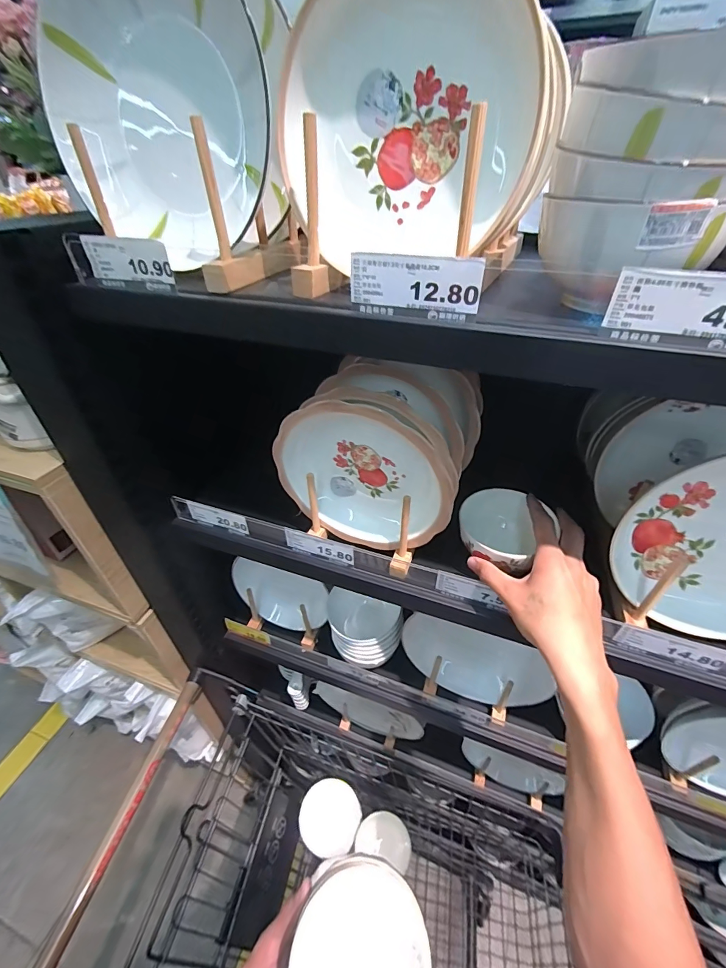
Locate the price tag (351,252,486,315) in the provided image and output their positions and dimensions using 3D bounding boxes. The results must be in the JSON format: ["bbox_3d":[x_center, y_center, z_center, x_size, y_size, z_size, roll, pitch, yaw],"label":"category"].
[{"bbox_3d":[0.035,-0.138,0.268,0.088,0.032,0.004,13,38,15],"label":"price tag"}]

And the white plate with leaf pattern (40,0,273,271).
[{"bbox_3d":[-0.164,-0.297,0.315,0.178,0.189,0.046,19,33,1],"label":"white plate with leaf pattern"}]

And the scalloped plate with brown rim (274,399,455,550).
[{"bbox_3d":[0.001,-0.007,0.445,0.200,0.184,0.043,12,41,16],"label":"scalloped plate with brown rim"}]

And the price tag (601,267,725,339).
[{"bbox_3d":[0.190,-0.100,0.221,0.090,0.033,0.004,13,40,16],"label":"price tag"}]

